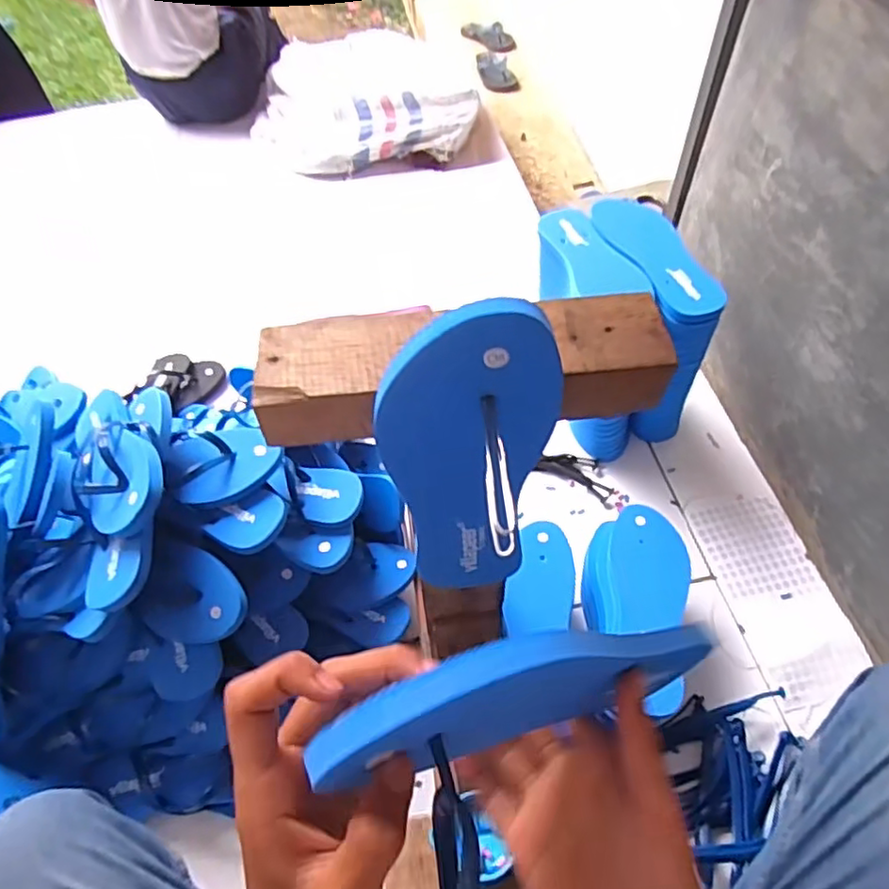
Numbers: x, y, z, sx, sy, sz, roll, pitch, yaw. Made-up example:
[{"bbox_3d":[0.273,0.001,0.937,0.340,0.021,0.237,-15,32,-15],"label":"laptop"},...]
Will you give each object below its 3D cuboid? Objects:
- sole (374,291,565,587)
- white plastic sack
[{"bbox_3d":[0.016,0.017,0.350,0.088,0.223,0.027,-9,55,-2],"label":"sole"},{"bbox_3d":[-0.193,-0.800,1.452,0.508,0.173,0.308,-8,55,-1],"label":"white plastic sack"}]

